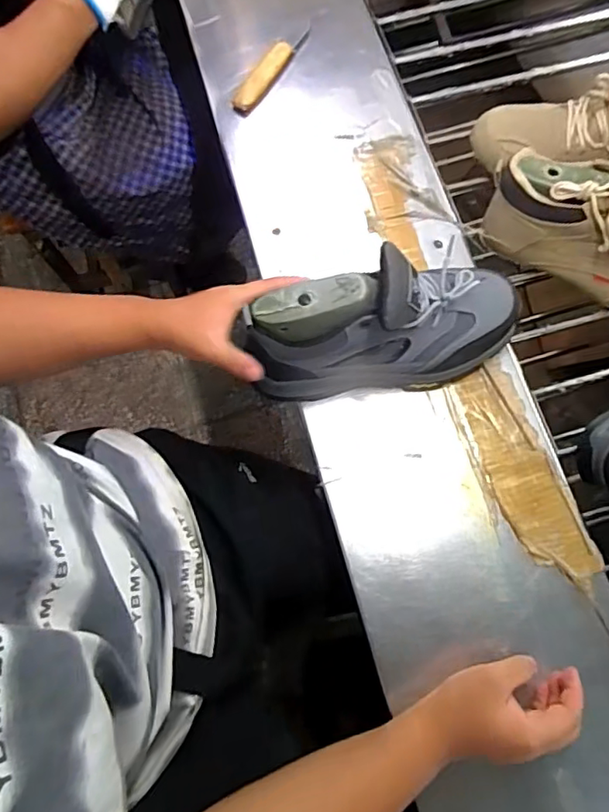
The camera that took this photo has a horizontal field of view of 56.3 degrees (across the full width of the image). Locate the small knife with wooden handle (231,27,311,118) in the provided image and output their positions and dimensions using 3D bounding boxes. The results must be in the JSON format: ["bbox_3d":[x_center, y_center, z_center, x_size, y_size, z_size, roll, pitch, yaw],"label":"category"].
[{"bbox_3d":[-0.040,-0.434,0.721,0.026,0.020,0.150,31,78,12],"label":"small knife with wooden handle"}]

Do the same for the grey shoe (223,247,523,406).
[{"bbox_3d":[0.079,-0.071,0.550,0.265,0.135,0.089,-14,74,-6],"label":"grey shoe"}]

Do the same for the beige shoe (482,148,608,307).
[{"bbox_3d":[0.336,-0.187,0.621,0.262,0.116,0.088,16,76,8],"label":"beige shoe"}]

